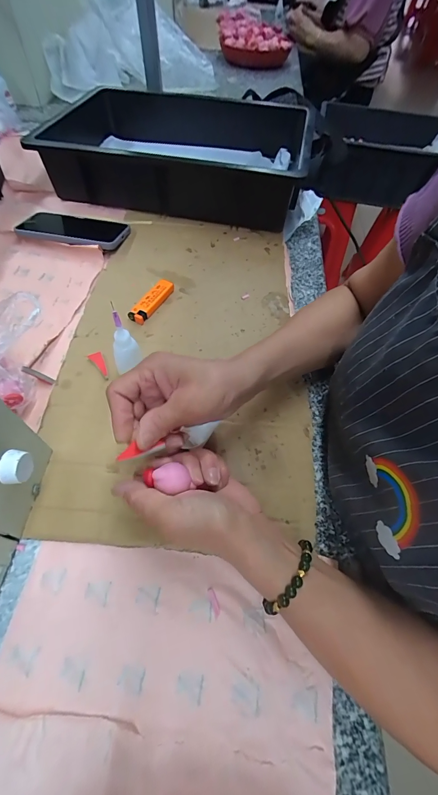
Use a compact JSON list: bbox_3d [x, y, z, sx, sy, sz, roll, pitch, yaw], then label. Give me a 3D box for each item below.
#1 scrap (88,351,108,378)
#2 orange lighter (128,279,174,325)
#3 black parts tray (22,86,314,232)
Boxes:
[{"bbox_3d":[-0.142,-0.038,0.376,0.015,0.004,0.037,-18,60,-14],"label":"scrap"},{"bbox_3d":[-0.091,-0.131,0.438,0.023,0.014,0.082,26,60,13],"label":"orange lighter"},{"bbox_3d":[-0.060,-0.450,0.589,0.432,0.098,0.319,7,57,2],"label":"black parts tray"}]

